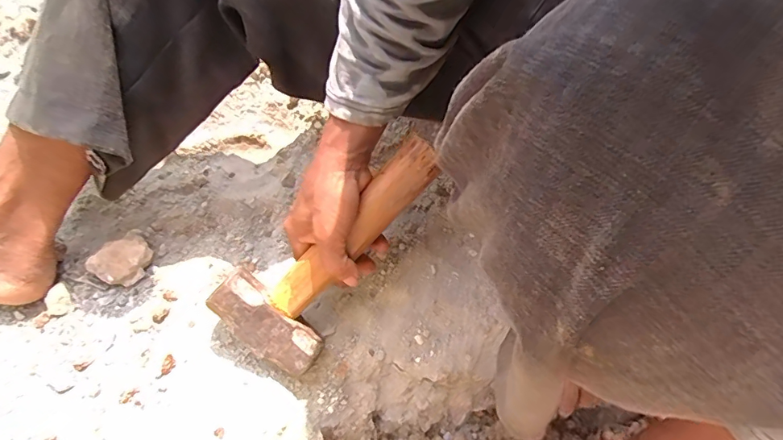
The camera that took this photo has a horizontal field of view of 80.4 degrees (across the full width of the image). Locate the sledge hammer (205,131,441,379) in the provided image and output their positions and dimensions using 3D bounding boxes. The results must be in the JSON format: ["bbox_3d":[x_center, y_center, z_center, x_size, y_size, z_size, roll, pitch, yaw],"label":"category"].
[{"bbox_3d":[-0.053,0.027,0.413,0.092,0.063,0.230,44,94,22],"label":"sledge hammer"}]

